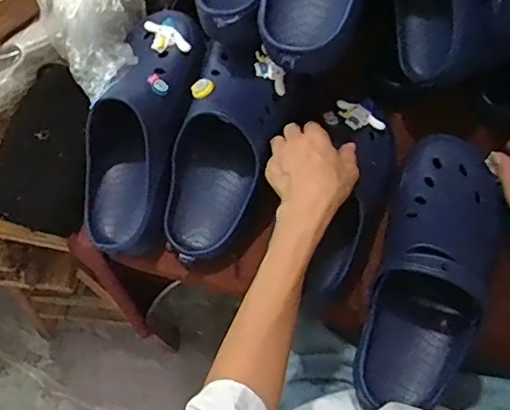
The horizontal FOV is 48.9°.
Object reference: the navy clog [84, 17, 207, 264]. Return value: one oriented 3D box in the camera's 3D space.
[{"bbox_3d":[-0.133,-0.084,0.614,0.110,0.089,0.270,15,91,8],"label":"navy clog"}]

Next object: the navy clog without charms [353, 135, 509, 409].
[{"bbox_3d":[0.184,0.062,0.561,0.107,0.101,0.289,18,81,9],"label":"navy clog without charms"}]

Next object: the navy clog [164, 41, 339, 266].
[{"bbox_3d":[-0.030,-0.053,0.612,0.119,0.087,0.233,25,95,11],"label":"navy clog"}]

